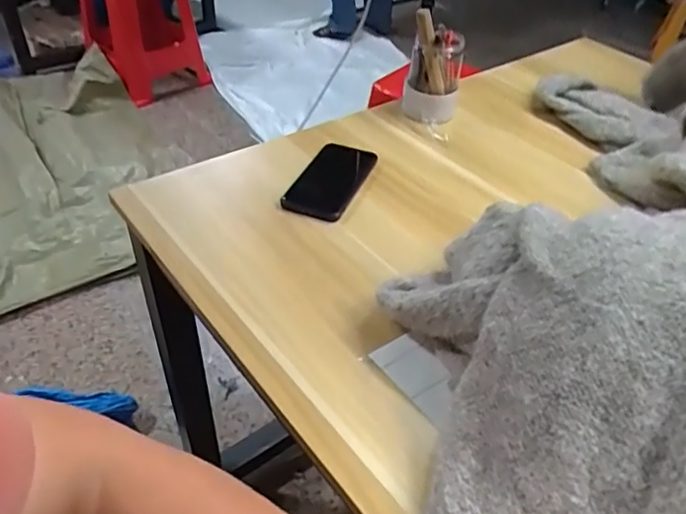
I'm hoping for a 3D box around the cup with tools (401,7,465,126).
[{"bbox_3d":[0.134,-0.278,0.852,0.081,0.138,0.081,2,40,-2],"label":"cup with tools"}]

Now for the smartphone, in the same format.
[{"bbox_3d":[-0.015,-0.099,0.743,0.076,0.016,0.155,16,42,15],"label":"smartphone"}]

